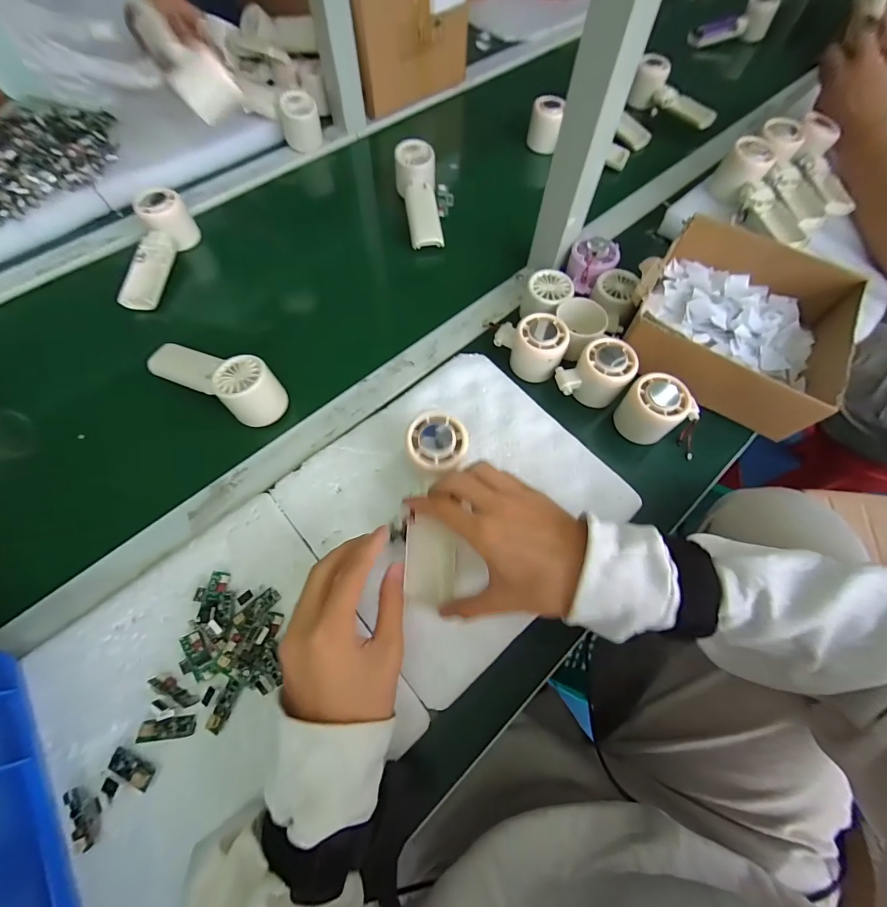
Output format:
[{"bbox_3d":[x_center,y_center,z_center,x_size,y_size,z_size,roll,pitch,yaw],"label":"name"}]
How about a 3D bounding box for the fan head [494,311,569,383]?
[{"bbox_3d":[0.095,-0.119,0.437,0.076,0.048,0.057,18,68,7],"label":"fan head"}]

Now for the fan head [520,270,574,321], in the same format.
[{"bbox_3d":[0.124,-0.186,0.479,0.052,0.044,0.057,0,66,-1],"label":"fan head"}]

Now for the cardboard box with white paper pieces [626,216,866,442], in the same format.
[{"bbox_3d":[0.323,-0.157,0.443,0.207,0.065,0.227,26,69,10],"label":"cardboard box with white paper pieces"}]

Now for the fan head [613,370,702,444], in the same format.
[{"bbox_3d":[0.221,-0.047,0.412,0.059,0.059,0.055,0,66,-1],"label":"fan head"}]

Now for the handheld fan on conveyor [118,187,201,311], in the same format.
[{"bbox_3d":[-0.371,-0.261,0.507,0.050,0.051,0.163,3,66,1],"label":"handheld fan on conveyor"}]

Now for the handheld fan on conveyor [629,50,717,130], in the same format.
[{"bbox_3d":[0.386,-0.603,0.670,0.069,0.059,0.163,-38,72,-15],"label":"handheld fan on conveyor"}]

